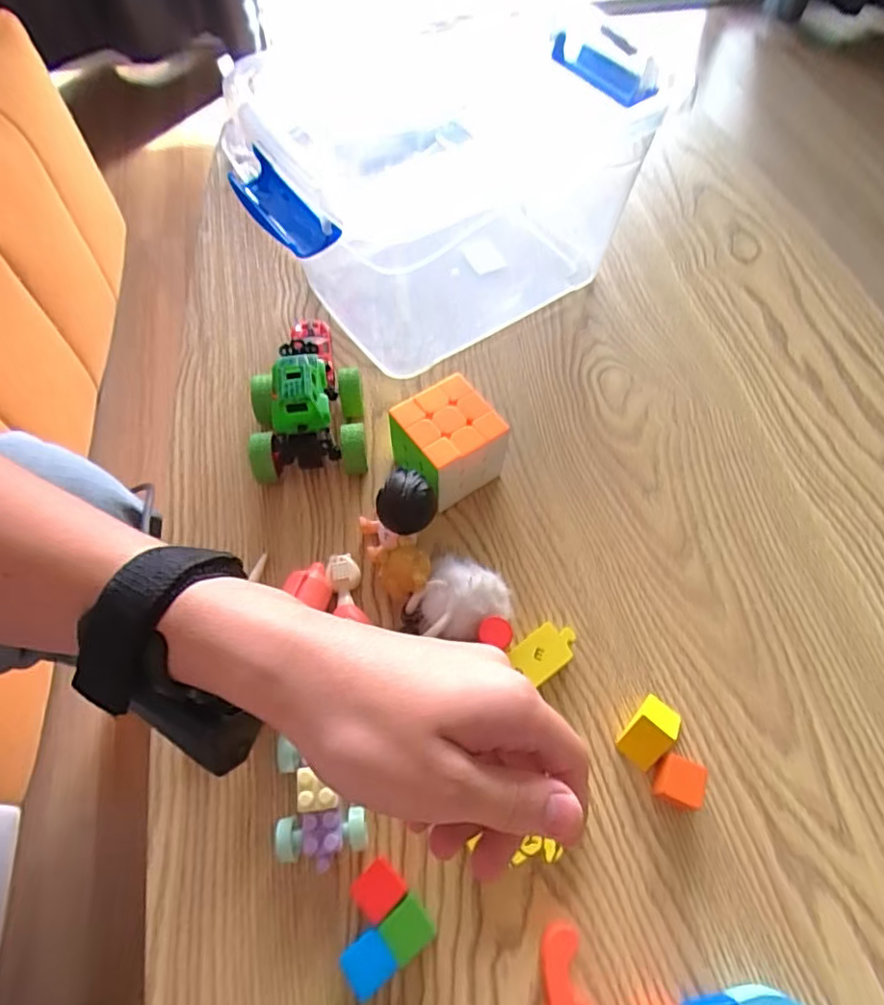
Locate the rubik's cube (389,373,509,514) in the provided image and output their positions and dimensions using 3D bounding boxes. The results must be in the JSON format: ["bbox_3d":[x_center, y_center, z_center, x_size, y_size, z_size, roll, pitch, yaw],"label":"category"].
[{"bbox_3d":[0.002,-0.038,0.387,0.063,0.060,0.059,-29,65,-16],"label":"rubik's cube"}]

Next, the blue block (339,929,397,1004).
[{"bbox_3d":[-0.034,0.213,0.268,0.021,0.019,0.022,-33,66,-18],"label":"blue block"}]

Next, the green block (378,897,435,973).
[{"bbox_3d":[-0.016,0.203,0.275,0.022,0.019,0.020,-34,67,-18],"label":"green block"}]

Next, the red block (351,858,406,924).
[{"bbox_3d":[-0.031,0.189,0.282,0.022,0.017,0.020,-38,68,-20],"label":"red block"}]

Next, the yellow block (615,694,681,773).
[{"bbox_3d":[0.117,0.127,0.322,0.022,0.017,0.038,39,67,18],"label":"yellow block"}]

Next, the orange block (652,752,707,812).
[{"bbox_3d":[0.124,0.149,0.307,0.024,0.022,0.022,25,63,12],"label":"orange block"}]

